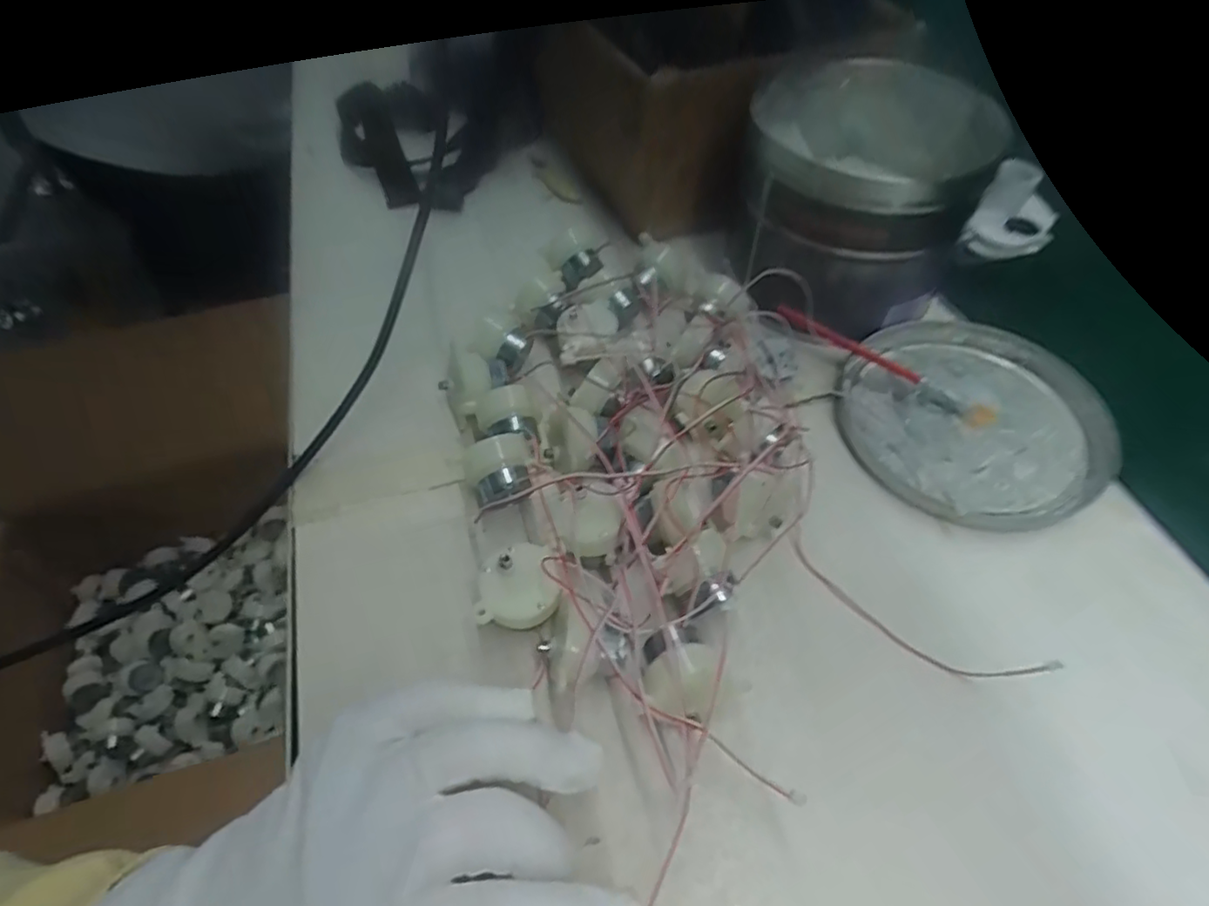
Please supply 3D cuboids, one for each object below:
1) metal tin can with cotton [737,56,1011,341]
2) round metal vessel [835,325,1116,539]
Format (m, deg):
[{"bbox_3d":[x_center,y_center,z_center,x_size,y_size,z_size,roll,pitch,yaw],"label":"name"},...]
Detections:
[{"bbox_3d":[0.142,-0.145,0.378,0.118,0.098,0.129,0,52,0],"label":"metal tin can with cotton"},{"bbox_3d":[0.191,-0.020,0.335,0.128,0.011,0.132,0,52,0],"label":"round metal vessel"}]

